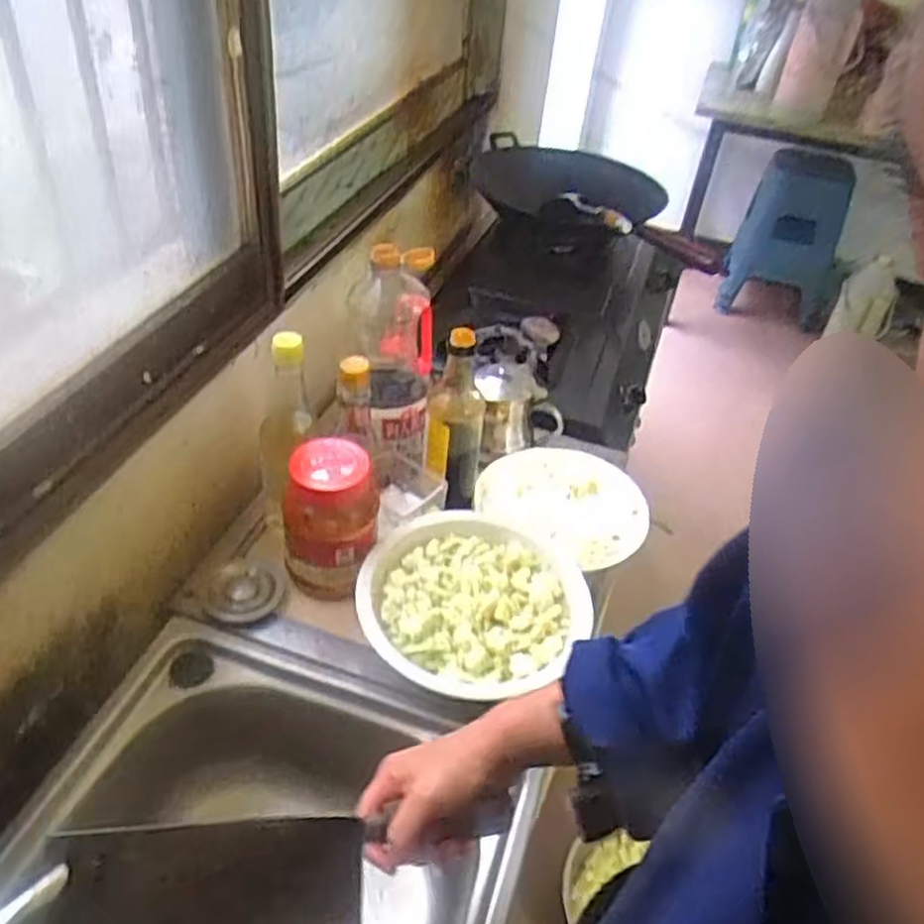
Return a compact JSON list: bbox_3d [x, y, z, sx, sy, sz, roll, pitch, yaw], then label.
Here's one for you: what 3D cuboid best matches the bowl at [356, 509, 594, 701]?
[{"bbox_3d":[0.015,0.143,0.807,0.232,0.053,0.237,4,40,-3],"label":"bowl"}]

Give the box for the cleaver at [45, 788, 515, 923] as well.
[{"bbox_3d":[-0.114,0.280,0.523,0.282,0.113,0.025,6,16,-19],"label":"cleaver"}]

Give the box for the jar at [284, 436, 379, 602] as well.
[{"bbox_3d":[-0.138,0.061,0.819,0.090,0.150,0.088,4,40,-3],"label":"jar"}]

